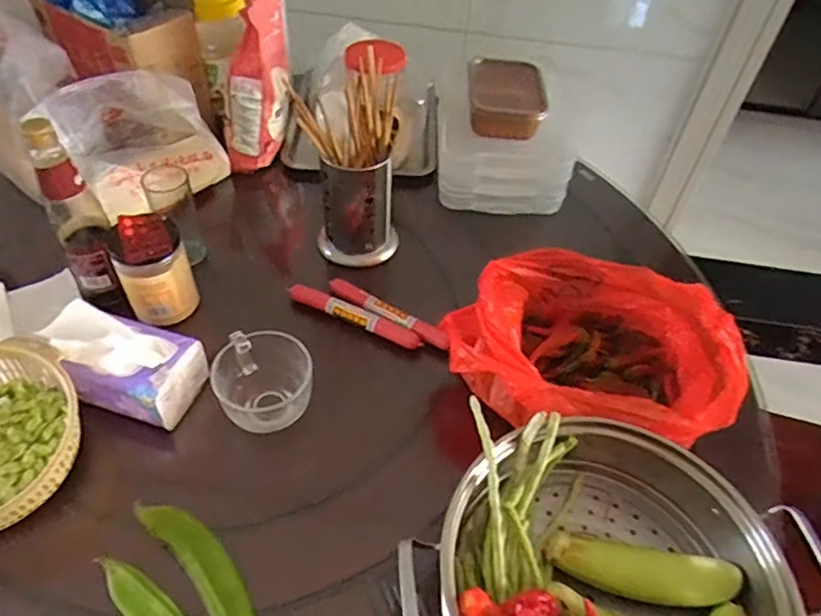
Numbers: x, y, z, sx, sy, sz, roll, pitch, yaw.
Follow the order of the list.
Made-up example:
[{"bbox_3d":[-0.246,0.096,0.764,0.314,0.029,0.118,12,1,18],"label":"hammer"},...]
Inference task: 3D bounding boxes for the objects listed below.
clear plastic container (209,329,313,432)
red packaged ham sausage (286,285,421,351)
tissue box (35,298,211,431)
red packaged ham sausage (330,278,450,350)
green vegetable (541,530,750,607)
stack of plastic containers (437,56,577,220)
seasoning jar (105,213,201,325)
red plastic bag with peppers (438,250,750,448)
[{"bbox_3d":[-0.163,0.077,0.656,0.101,0.068,0.103,2,48,-2],"label":"clear plastic container"},{"bbox_3d":[-0.076,0.008,0.768,0.195,0.020,0.025,24,51,17],"label":"red packaged ham sausage"},{"bbox_3d":[-0.305,0.054,0.646,0.142,0.101,0.092,15,49,9],"label":"tissue box"},{"bbox_3d":[-0.028,0.005,0.769,0.183,0.022,0.023,27,52,20],"label":"red packaged ham sausage"},{"bbox_3d":[0.221,0.250,0.563,0.176,0.040,0.053,13,49,8],"label":"green vegetable"},{"bbox_3d":[0.152,-0.280,0.951,0.197,0.131,0.255,7,48,3],"label":"stack of plastic containers"},{"bbox_3d":[-0.315,-0.048,0.724,0.079,0.120,0.075,2,48,-2],"label":"seasoning jar"},{"bbox_3d":[0.201,0.037,0.651,0.307,0.152,0.198,16,49,11],"label":"red plastic bag with peppers"}]

